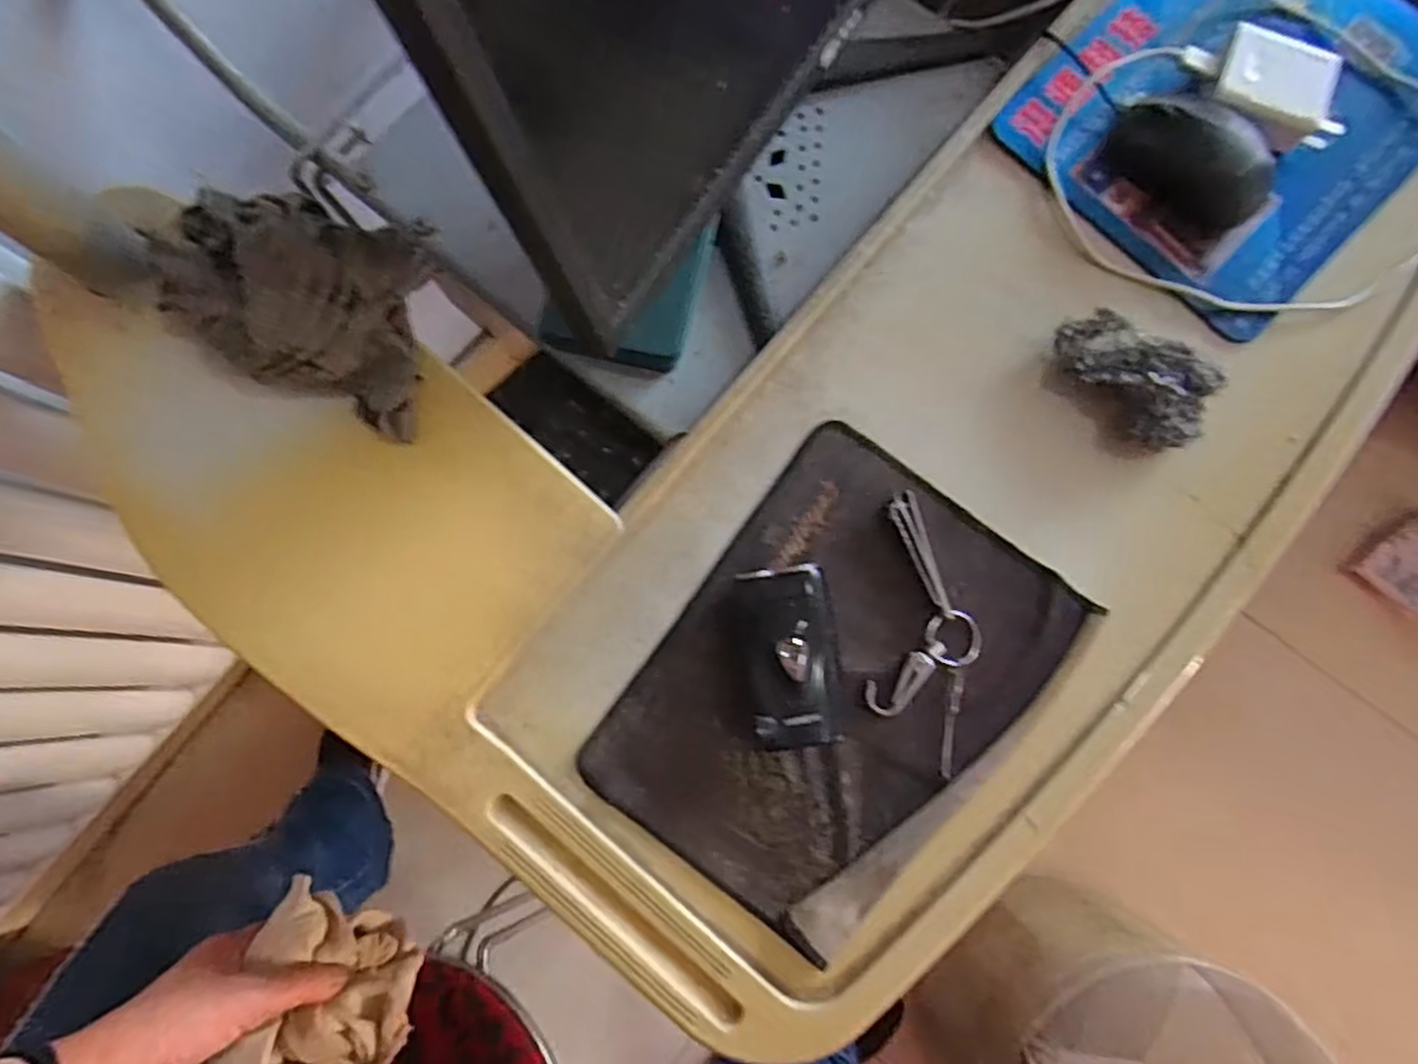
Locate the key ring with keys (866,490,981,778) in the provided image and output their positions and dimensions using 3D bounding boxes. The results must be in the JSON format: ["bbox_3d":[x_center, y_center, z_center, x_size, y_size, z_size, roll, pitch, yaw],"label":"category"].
[{"bbox_3d":[0.120,0.053,0.403,0.058,0.014,0.142,9,81,1],"label":"key ring with keys"}]

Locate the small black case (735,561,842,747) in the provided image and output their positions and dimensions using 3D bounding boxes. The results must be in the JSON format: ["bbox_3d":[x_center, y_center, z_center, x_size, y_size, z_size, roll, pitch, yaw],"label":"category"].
[{"bbox_3d":[0.043,0.065,0.389,0.047,0.031,0.090,-6,81,-2],"label":"small black case"}]

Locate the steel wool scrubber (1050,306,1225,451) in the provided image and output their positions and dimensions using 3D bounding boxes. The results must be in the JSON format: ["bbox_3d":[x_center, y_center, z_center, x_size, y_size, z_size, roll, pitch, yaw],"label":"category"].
[{"bbox_3d":[0.244,-0.091,0.416,0.060,0.037,0.093,-37,84,-6],"label":"steel wool scrubber"}]

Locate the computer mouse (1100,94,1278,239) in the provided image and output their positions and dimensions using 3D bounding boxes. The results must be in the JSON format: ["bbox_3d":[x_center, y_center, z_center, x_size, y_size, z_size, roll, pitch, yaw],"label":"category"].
[{"bbox_3d":[0.285,-0.222,0.439,0.093,0.031,0.052,44,83,6],"label":"computer mouse"}]

